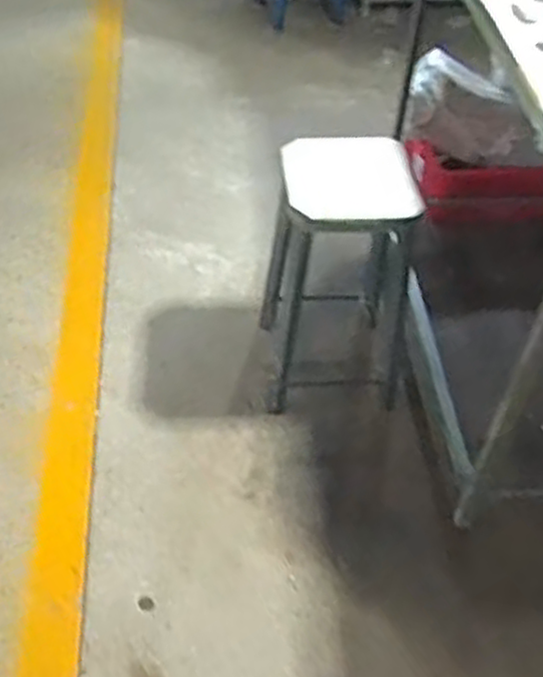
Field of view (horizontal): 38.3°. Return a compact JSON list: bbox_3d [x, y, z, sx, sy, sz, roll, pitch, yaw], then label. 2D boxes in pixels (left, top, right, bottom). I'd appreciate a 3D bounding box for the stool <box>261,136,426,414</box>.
[{"bbox_3d":[0.152,-0.132,1.716,0.329,0.562,0.309,4,47,2],"label":"stool"}]

